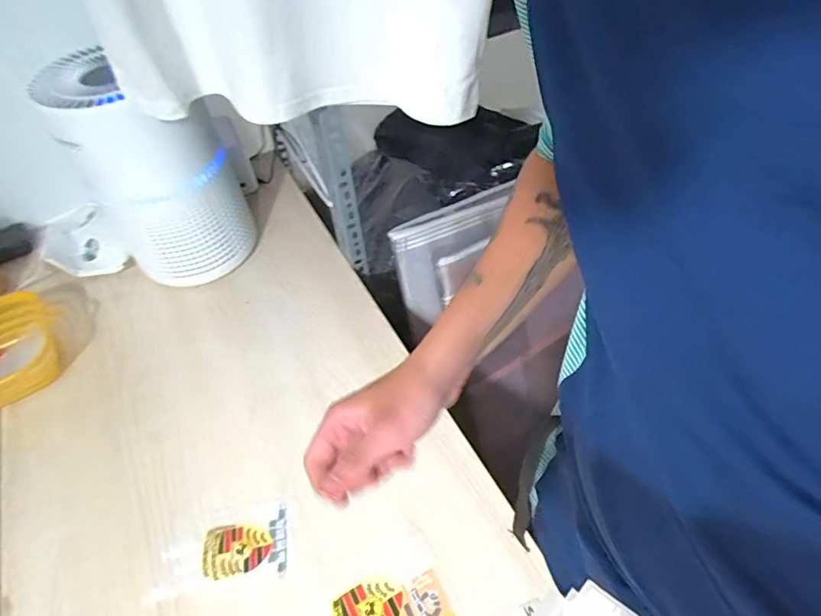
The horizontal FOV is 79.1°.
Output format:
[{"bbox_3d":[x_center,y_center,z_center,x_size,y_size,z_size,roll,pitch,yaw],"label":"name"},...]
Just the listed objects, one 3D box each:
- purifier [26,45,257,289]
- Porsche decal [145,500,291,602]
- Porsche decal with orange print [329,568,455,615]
[{"bbox_3d":[-0.358,-0.174,0.730,0.199,0.335,0.218,-23,52,-13],"label":"purifier"},{"bbox_3d":[-0.210,0.268,0.555,0.147,0.005,0.077,-8,51,-3],"label":"Porsche decal"},{"bbox_3d":[-0.020,0.307,0.507,0.110,0.004,0.070,-23,52,-13],"label":"Porsche decal with orange print"}]

